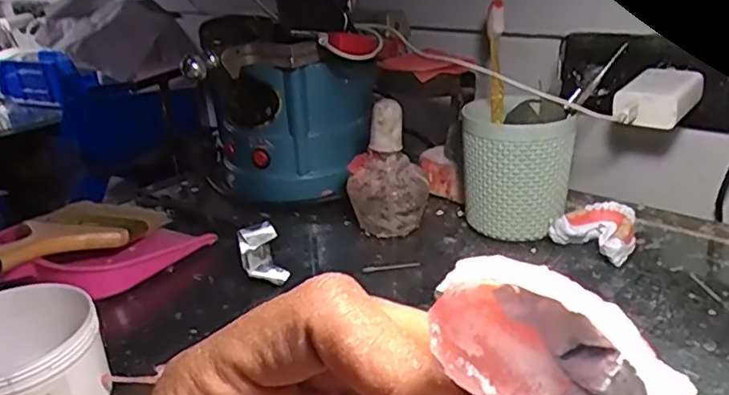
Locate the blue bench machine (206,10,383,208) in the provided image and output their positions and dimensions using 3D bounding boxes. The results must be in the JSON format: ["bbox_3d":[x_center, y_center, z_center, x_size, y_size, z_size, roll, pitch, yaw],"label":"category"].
[{"bbox_3d":[-0.084,-0.099,0.658,0.175,0.189,0.153,-8,24,-10],"label":"blue bench machine"}]

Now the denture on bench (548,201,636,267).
[{"bbox_3d":[0.193,0.030,0.514,0.064,0.035,0.057,9,27,27],"label":"denture on bench"}]

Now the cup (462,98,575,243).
[{"bbox_3d":[0.135,-0.025,0.545,0.091,0.110,0.087,2,24,13],"label":"cup"}]

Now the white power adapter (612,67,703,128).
[{"bbox_3d":[0.260,-0.089,0.534,0.050,0.032,0.087,18,31,40],"label":"white power adapter"}]

